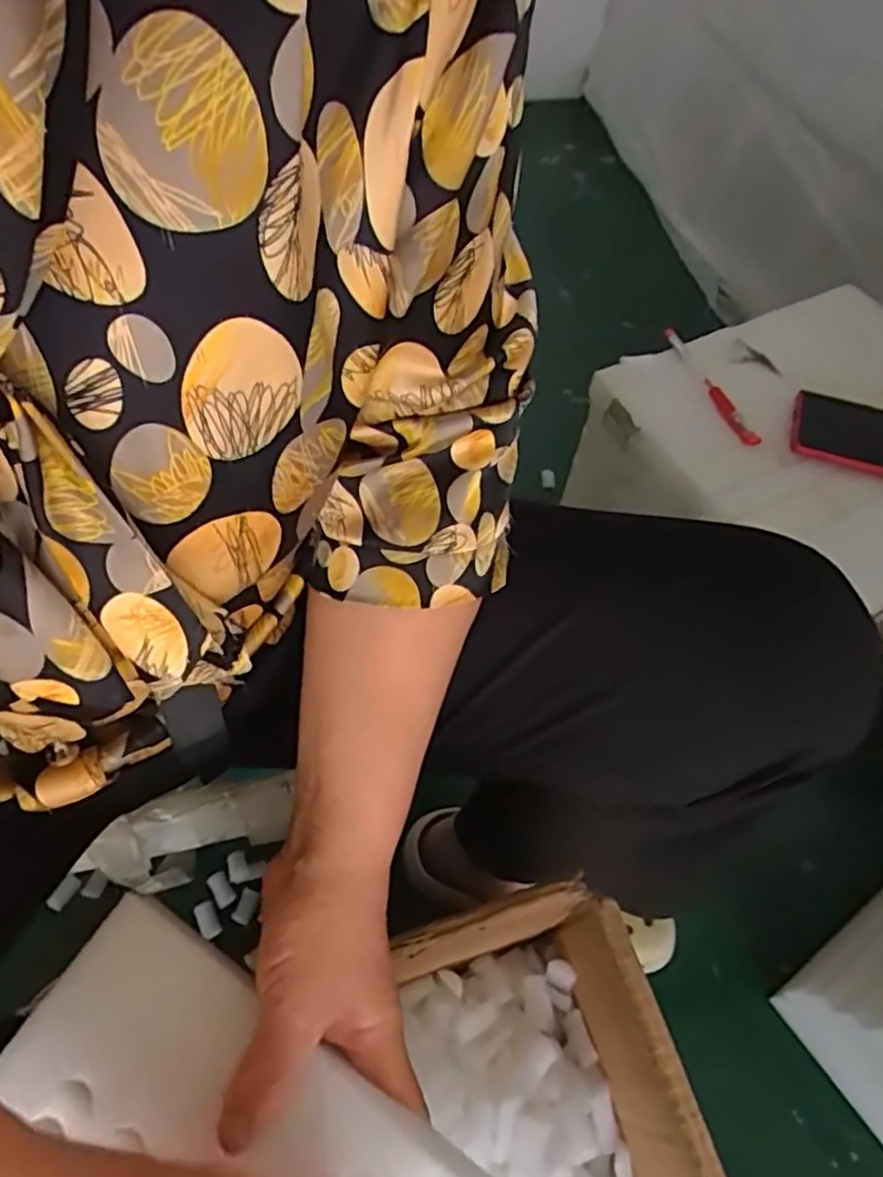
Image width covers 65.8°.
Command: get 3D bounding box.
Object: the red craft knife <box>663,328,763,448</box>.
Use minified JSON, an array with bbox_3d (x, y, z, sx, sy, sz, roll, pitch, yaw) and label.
[{"bbox_3d":[0.239,-0.183,0.608,0.015,0.016,0.155,-16,60,-12],"label":"red craft knife"}]

